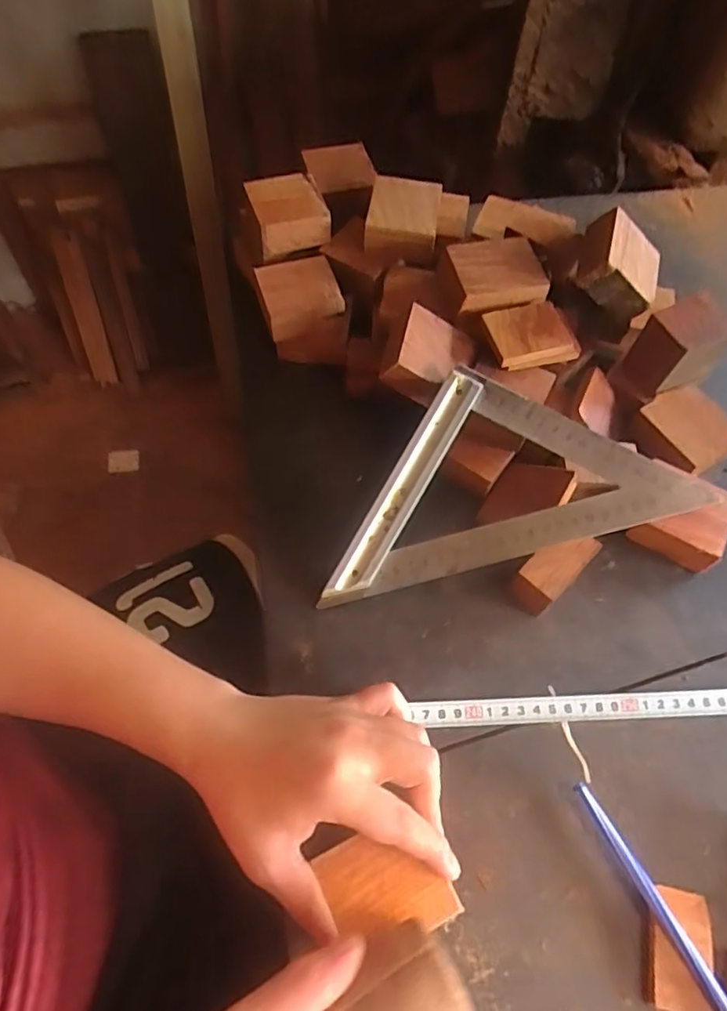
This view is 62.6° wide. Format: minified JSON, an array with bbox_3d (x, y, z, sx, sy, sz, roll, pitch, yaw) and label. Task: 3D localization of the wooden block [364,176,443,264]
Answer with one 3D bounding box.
[{"bbox_3d":[0.033,-0.227,0.474,0.053,0.027,0.061,9,63,4],"label":"wooden block"}]

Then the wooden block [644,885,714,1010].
[{"bbox_3d":[0.166,0.234,0.316,0.031,0.010,0.054,12,62,4],"label":"wooden block"}]

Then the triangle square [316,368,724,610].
[{"bbox_3d":[0.083,-0.026,0.401,0.245,0.014,0.124,-15,83,3],"label":"triangle square"}]

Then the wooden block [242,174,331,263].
[{"bbox_3d":[-0.061,-0.235,0.481,0.053,0.032,0.060,-16,64,-9],"label":"wooden block"}]

